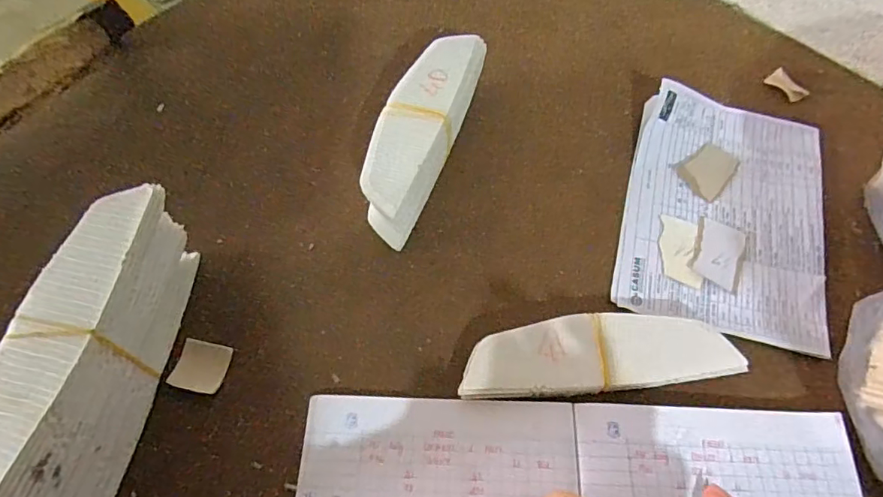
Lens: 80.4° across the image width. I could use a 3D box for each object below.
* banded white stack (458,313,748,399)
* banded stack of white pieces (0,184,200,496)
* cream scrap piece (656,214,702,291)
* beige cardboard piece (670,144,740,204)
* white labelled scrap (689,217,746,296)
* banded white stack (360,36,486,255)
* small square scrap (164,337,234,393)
[{"bbox_3d":[0.102,0.071,0.351,0.174,0.021,0.050,-6,62,-2],"label":"banded white stack"},{"bbox_3d":[-0.214,0.071,0.315,0.051,0.094,0.199,7,63,5],"label":"banded stack of white pieces"},{"bbox_3d":[0.183,0.001,0.401,0.029,0.004,0.058,7,63,5],"label":"cream scrap piece"},{"bbox_3d":[0.224,-0.067,0.435,0.049,0.004,0.040,-35,67,-16],"label":"beige cardboard piece"},{"bbox_3d":[0.213,0.003,0.400,0.036,0.004,0.055,22,65,12],"label":"white labelled scrap"},{"bbox_3d":[-0.017,-0.087,0.413,0.051,0.066,0.171,16,64,9],"label":"banded white stack"},{"bbox_3d":[-0.167,0.082,0.363,0.034,0.009,0.033,8,63,5],"label":"small square scrap"}]

